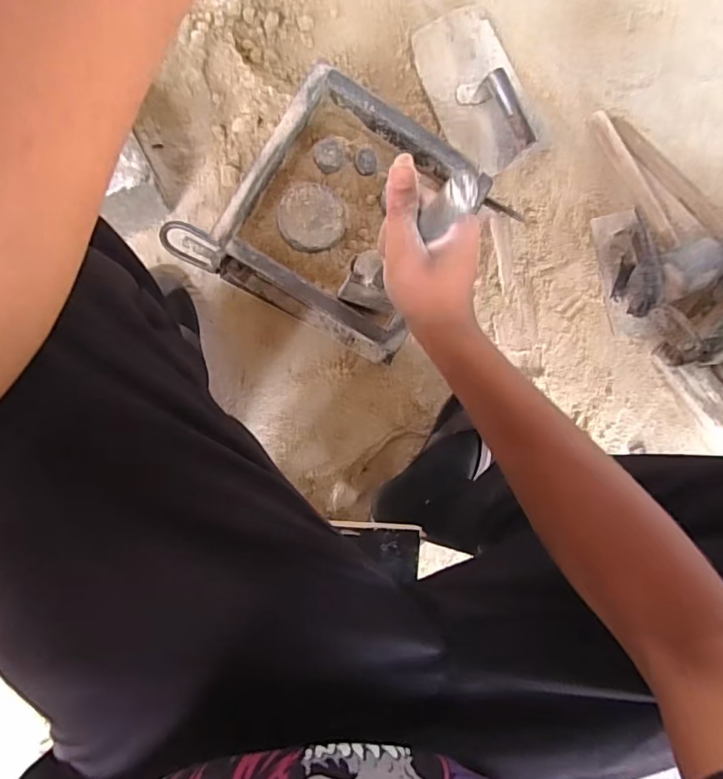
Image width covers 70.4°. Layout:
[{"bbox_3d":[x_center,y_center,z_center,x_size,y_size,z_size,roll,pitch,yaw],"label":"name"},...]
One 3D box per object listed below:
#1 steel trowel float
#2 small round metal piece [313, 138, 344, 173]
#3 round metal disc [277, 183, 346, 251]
[{"bbox_3d":[0.166,-0.418,0.691,0.132,0.071,0.225,-23,93,-10],"label":"steel trowel float"},{"bbox_3d":[-0.037,-0.262,0.574,0.032,0.017,0.039,8,85,-12],"label":"small round metal piece"},{"bbox_3d":[-0.056,-0.192,0.574,0.071,0.019,0.073,1,87,-12],"label":"round metal disc"}]

